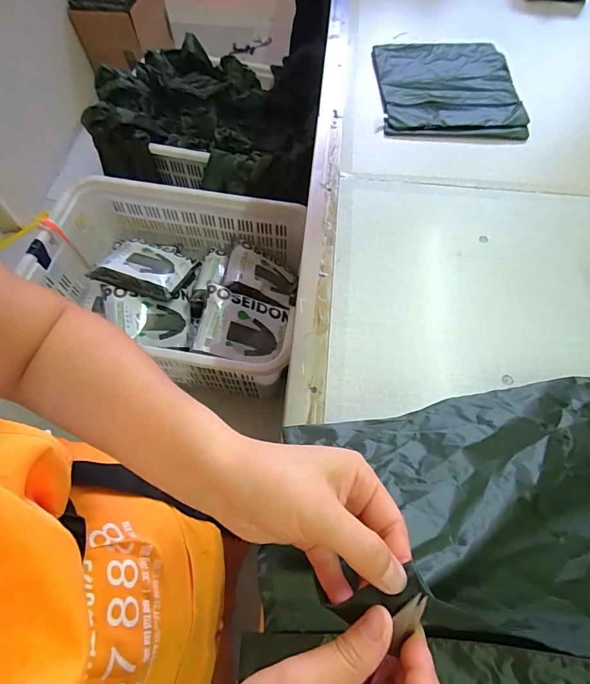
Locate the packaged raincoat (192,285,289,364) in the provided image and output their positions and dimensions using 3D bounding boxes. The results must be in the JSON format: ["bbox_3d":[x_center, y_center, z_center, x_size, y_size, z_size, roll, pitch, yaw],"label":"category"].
[{"bbox_3d":[-0.152,-0.042,1.172,0.253,0.031,0.207,16,70,-17],"label":"packaged raincoat"}]

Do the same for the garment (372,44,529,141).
[{"bbox_3d":[0.315,-0.539,0.829,0.276,0.015,0.324,1,62,0],"label":"garment"}]

